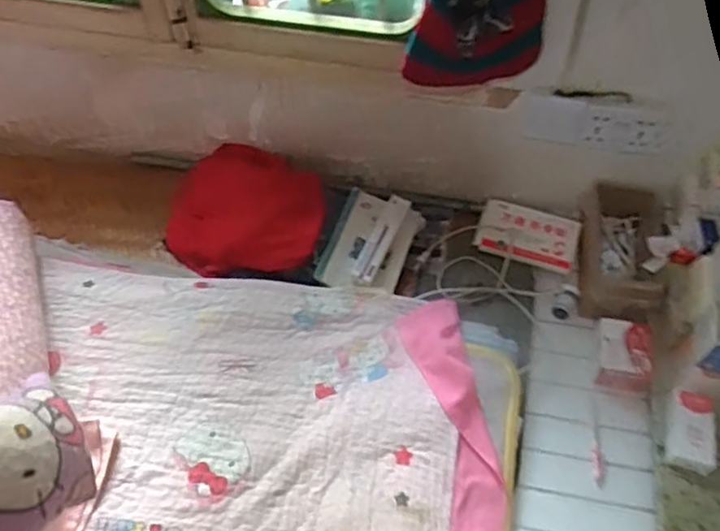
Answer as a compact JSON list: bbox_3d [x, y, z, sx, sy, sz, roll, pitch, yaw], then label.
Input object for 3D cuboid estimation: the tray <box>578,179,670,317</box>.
[{"bbox_3d":[0.442,-0.033,1.071,0.113,0.094,0.243,4,56,4],"label":"tray"}]

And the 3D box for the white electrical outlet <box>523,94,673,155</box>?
[{"bbox_3d":[0.374,-0.220,1.010,0.225,0.076,0.028,7,57,6],"label":"white electrical outlet"}]

